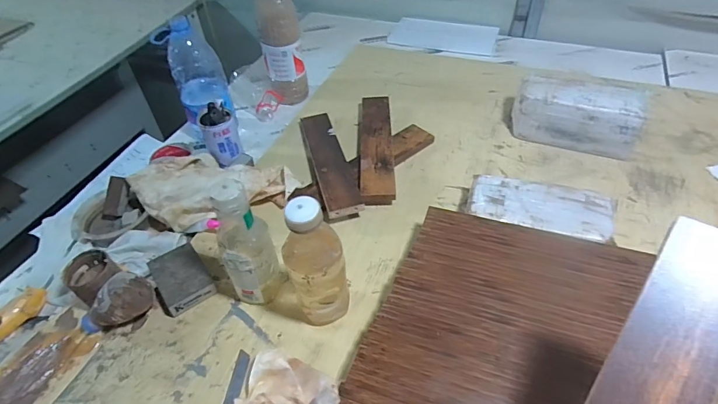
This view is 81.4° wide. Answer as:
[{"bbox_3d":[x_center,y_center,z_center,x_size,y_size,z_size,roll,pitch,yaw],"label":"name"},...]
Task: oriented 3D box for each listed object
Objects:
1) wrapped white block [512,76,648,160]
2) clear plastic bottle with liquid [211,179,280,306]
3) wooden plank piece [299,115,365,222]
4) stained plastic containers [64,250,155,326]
[{"bbox_3d":[0.414,-0.165,0.799,0.216,0.106,0.093,18,50,19],"label":"wrapped white block"},{"bbox_3d":[-0.145,0.061,0.538,0.067,0.203,0.056,-21,49,-16],"label":"clear plastic bottle with liquid"},{"bbox_3d":[-0.060,-0.084,0.788,0.062,0.013,0.307,-9,42,-12],"label":"wooden plank piece"},{"bbox_3d":[-0.355,0.130,0.588,0.124,0.064,0.082,20,51,20],"label":"stained plastic containers"}]

